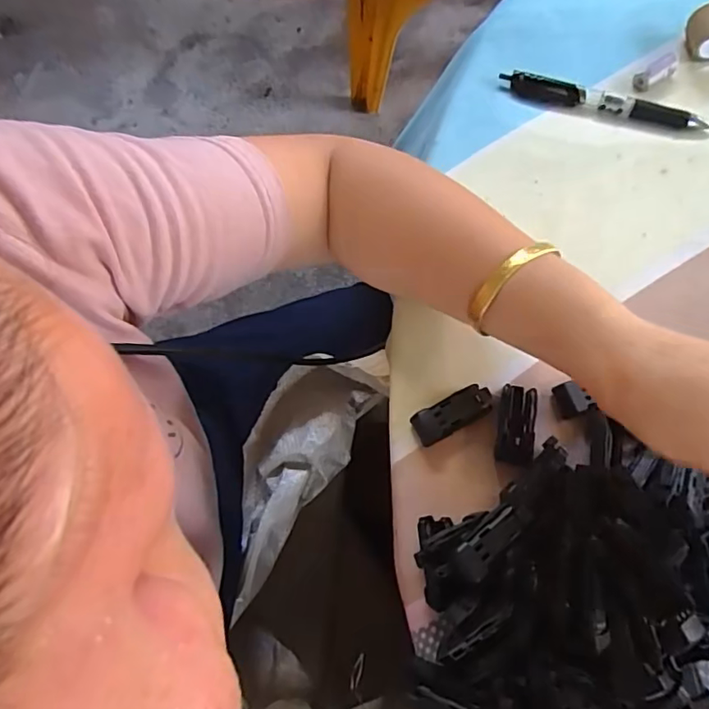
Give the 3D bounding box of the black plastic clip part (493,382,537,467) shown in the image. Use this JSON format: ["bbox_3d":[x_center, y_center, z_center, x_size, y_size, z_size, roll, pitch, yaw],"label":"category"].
[{"bbox_3d":[0.094,0.041,0.318,0.020,0.012,0.046,9,75,4],"label":"black plastic clip part"}]

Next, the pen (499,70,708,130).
[{"bbox_3d":[0.175,-0.179,0.379,0.140,0.009,0.020,13,75,5],"label":"pen"}]

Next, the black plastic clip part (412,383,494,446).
[{"bbox_3d":[0.058,0.036,0.323,0.048,0.010,0.020,-27,75,-6],"label":"black plastic clip part"}]

